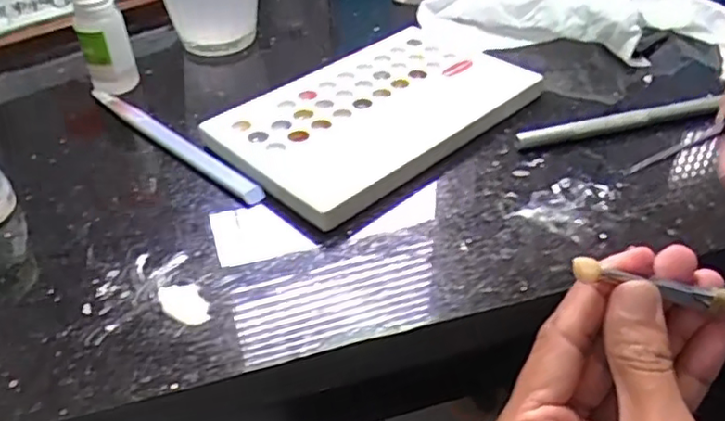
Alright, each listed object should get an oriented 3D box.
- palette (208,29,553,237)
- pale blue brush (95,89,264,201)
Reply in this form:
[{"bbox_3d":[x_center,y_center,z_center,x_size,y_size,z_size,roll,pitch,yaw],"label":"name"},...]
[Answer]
[{"bbox_3d":[0.007,-0.053,0.319,0.156,0.011,0.095,-33,49,-32],"label":"palette"},{"bbox_3d":[-0.096,-0.036,0.313,0.141,0.005,0.009,31,50,33],"label":"pale blue brush"}]

